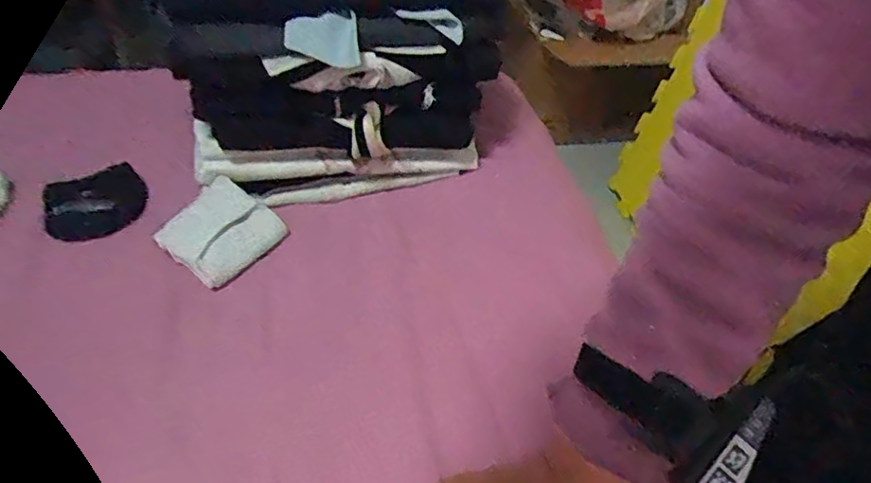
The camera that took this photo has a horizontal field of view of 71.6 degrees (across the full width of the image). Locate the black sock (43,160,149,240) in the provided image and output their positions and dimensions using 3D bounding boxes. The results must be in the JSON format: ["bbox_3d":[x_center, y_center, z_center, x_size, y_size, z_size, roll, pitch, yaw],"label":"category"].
[{"bbox_3d":[-0.305,-0.034,0.542,0.085,0.019,0.062,-24,71,-29],"label":"black sock"}]

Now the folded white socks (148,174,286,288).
[{"bbox_3d":[-0.186,-0.011,0.526,0.076,0.033,0.085,31,51,23],"label":"folded white socks"}]

